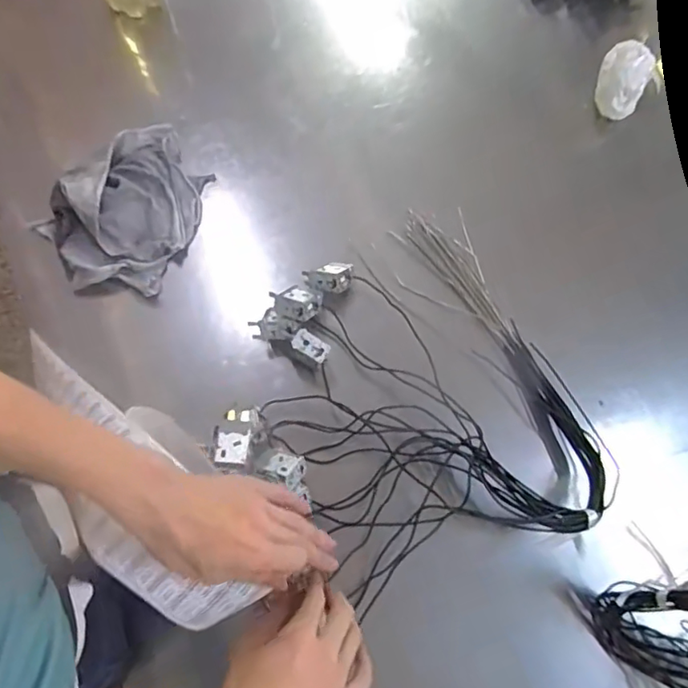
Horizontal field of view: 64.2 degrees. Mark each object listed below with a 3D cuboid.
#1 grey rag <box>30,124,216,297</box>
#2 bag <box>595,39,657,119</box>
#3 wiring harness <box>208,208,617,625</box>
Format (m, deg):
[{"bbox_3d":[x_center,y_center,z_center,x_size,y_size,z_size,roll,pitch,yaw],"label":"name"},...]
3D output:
[{"bbox_3d":[-0.257,-0.164,0.654,0.170,0.056,0.214,35,76,9],"label":"grey rag"},{"bbox_3d":[0.370,-0.354,0.727,0.062,0.049,0.086,28,75,7],"label":"bag"},{"bbox_3d":[0.057,0.063,0.589,0.357,0.093,0.376,0,71,-1],"label":"wiring harness"}]

